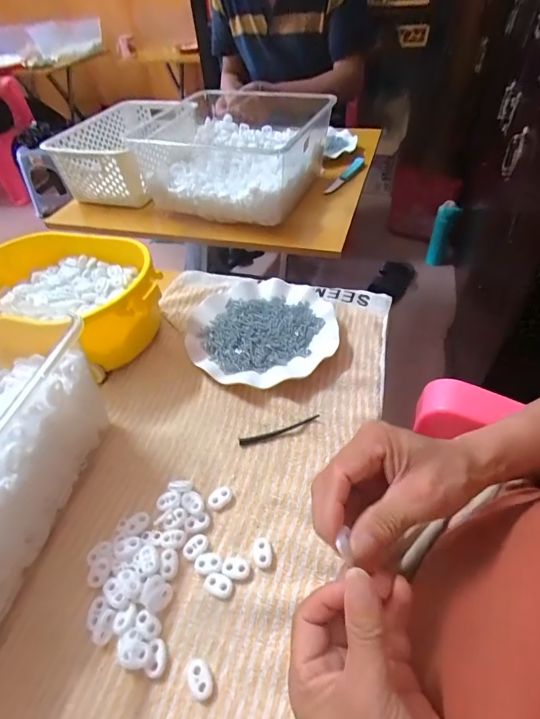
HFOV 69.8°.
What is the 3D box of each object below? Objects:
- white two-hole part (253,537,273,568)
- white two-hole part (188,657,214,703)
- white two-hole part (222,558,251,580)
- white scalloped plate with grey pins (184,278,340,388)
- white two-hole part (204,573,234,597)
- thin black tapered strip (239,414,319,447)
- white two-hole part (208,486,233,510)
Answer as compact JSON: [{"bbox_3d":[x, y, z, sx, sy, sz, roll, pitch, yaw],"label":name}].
[{"bbox_3d":[-0.006,0.160,0.321,0.015,0.005,0.024,-10,47,-4],"label":"white two-hole part"},{"bbox_3d":[-0.049,0.222,0.268,0.015,0.006,0.024,-23,49,-16],"label":"white two-hole part"},{"bbox_3d":[-0.027,0.169,0.313,0.022,0.004,0.015,6,48,11],"label":"white two-hole part"},{"bbox_3d":[-0.011,-0.041,0.493,0.179,0.022,0.174,-3,47,3],"label":"white scalloped plate with grey pins"},{"bbox_3d":[-0.040,0.179,0.306,0.024,0.006,0.014,14,50,18],"label":"white two-hole part"},{"bbox_3d":[0.010,0.073,0.396,0.084,0.009,0.008,-14,47,-7],"label":"thin black tapered strip"},{"bbox_3d":[-0.045,0.127,0.354,0.023,0.006,0.017,-36,54,-25],"label":"white two-hole part"}]

